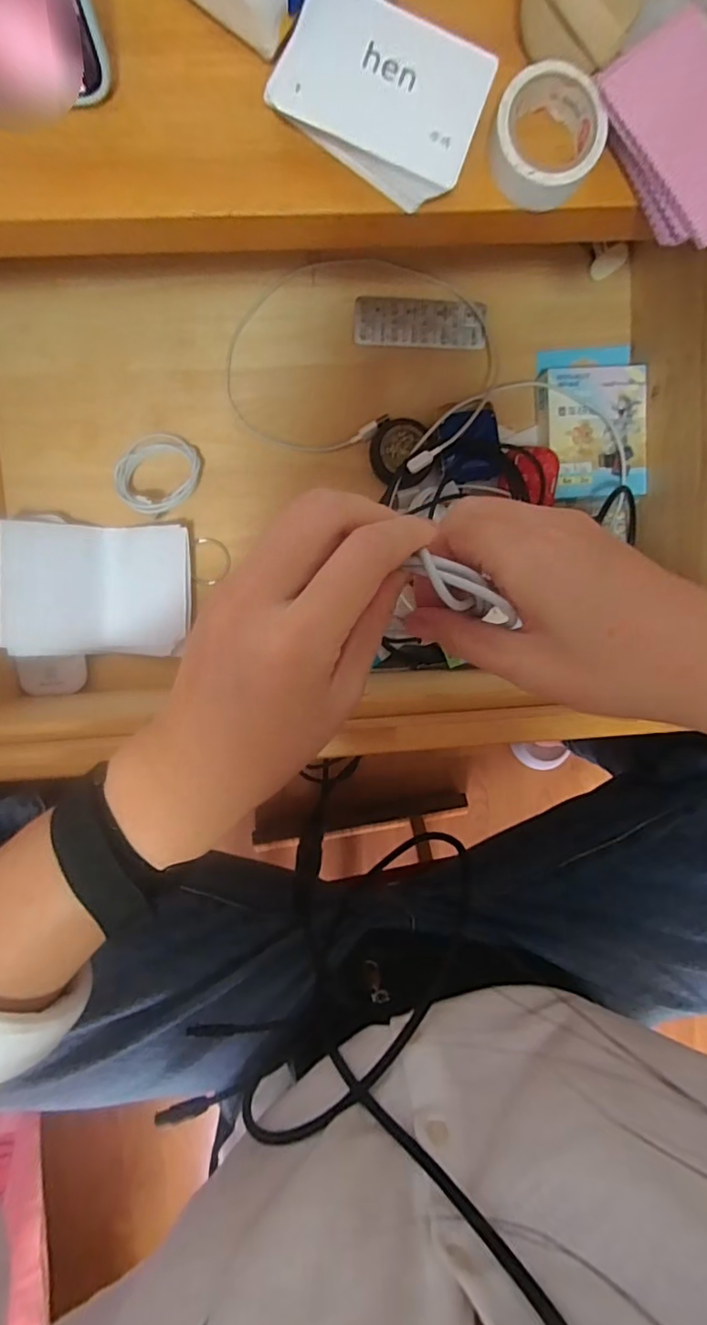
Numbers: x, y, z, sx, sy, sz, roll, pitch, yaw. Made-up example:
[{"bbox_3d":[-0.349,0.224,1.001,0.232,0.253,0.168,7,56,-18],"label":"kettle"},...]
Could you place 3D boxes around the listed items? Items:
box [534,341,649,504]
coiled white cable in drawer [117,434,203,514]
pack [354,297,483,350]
[{"bbox_3d":[0.201,-0.206,0.468,0.087,0.032,0.131,-4,96,-3],"label":"box"},{"bbox_3d":[-0.161,-0.156,0.450,0.069,0.013,0.065,-1,77,3],"label":"coiled white cable in drawer"},{"bbox_3d":[0.056,-0.285,0.461,0.109,0.006,0.038,-1,95,-4],"label":"pack"}]

